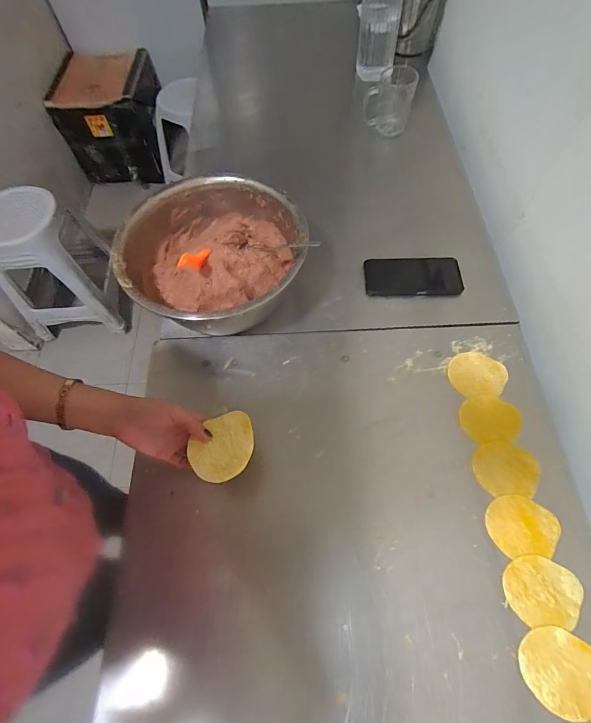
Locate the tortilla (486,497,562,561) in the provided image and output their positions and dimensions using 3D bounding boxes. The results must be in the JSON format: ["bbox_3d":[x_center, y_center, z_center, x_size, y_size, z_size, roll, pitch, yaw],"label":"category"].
[{"bbox_3d":[0.294,0.212,0.473,0.088,0.004,0.070,-3,63,2],"label":"tortilla"}]

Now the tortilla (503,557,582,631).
[{"bbox_3d":[0.298,0.277,0.441,0.087,0.004,0.071,1,63,3],"label":"tortilla"}]

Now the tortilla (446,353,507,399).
[{"bbox_3d":[0.283,0.020,0.569,0.086,0.004,0.075,-5,63,1],"label":"tortilla"}]

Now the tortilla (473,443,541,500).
[{"bbox_3d":[0.291,0.147,0.505,0.086,0.004,0.072,1,63,4],"label":"tortilla"}]

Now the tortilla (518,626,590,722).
[{"bbox_3d":[0.294,0.344,0.407,0.083,0.004,0.077,-1,63,3],"label":"tortilla"}]

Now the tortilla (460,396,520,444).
[{"bbox_3d":[0.286,0.085,0.539,0.087,0.004,0.069,-3,63,2],"label":"tortilla"}]

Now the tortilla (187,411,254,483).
[{"bbox_3d":[-0.088,0.100,0.437,0.074,0.013,0.082,-7,63,0],"label":"tortilla"}]

